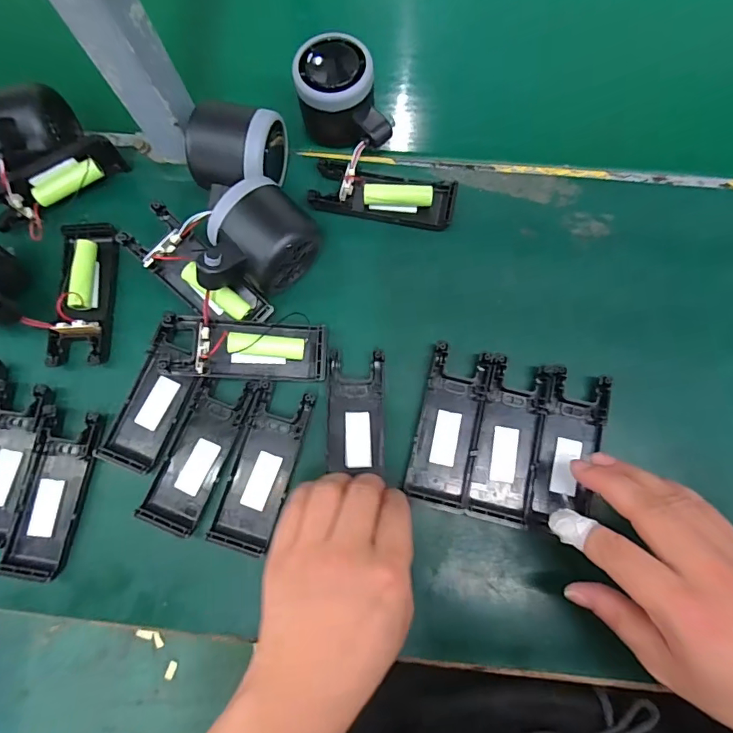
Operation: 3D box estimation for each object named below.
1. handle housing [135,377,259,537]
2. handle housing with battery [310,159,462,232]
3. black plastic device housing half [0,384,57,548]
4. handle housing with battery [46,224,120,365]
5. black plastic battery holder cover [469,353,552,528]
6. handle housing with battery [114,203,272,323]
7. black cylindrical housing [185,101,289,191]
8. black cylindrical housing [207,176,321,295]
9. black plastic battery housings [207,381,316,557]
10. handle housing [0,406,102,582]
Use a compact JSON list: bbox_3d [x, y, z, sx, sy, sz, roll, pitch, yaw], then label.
[{"bbox_3d":[-0.108,0.054,0.300,0.038,0.014,0.100,21,79,7],"label":"handle housing"},{"bbox_3d":[0.013,-0.127,0.333,0.102,0.015,0.045,10,78,4],"label":"handle housing with battery"},{"bbox_3d":[-0.237,0.063,0.302,0.041,0.011,0.102,12,78,5],"label":"black plastic device housing half"},{"bbox_3d":[-0.202,-0.052,0.326,0.039,0.028,0.101,-3,77,2],"label":"handle housing with battery"},{"bbox_3d":[0.093,0.047,0.297,0.039,0.012,0.101,12,78,5],"label":"black plastic battery holder cover"},{"bbox_3d":[-0.112,-0.062,0.309,0.102,0.023,0.040,37,79,-3],"label":"handle housing with battery"},{"bbox_3d":[-0.089,-0.147,0.316,0.057,0.053,0.055,5,78,3],"label":"black cylindrical housing"},{"bbox_3d":[-0.064,-0.084,0.303,0.054,0.044,0.057,-42,79,-7],"label":"black cylindrical housing"},{"bbox_3d":[-0.067,0.063,0.295,0.037,0.007,0.101,16,79,6],"label":"black plastic battery housings"},{"bbox_3d":[-0.201,0.081,0.296,0.039,0.009,0.103,6,78,4],"label":"handle housing"}]

